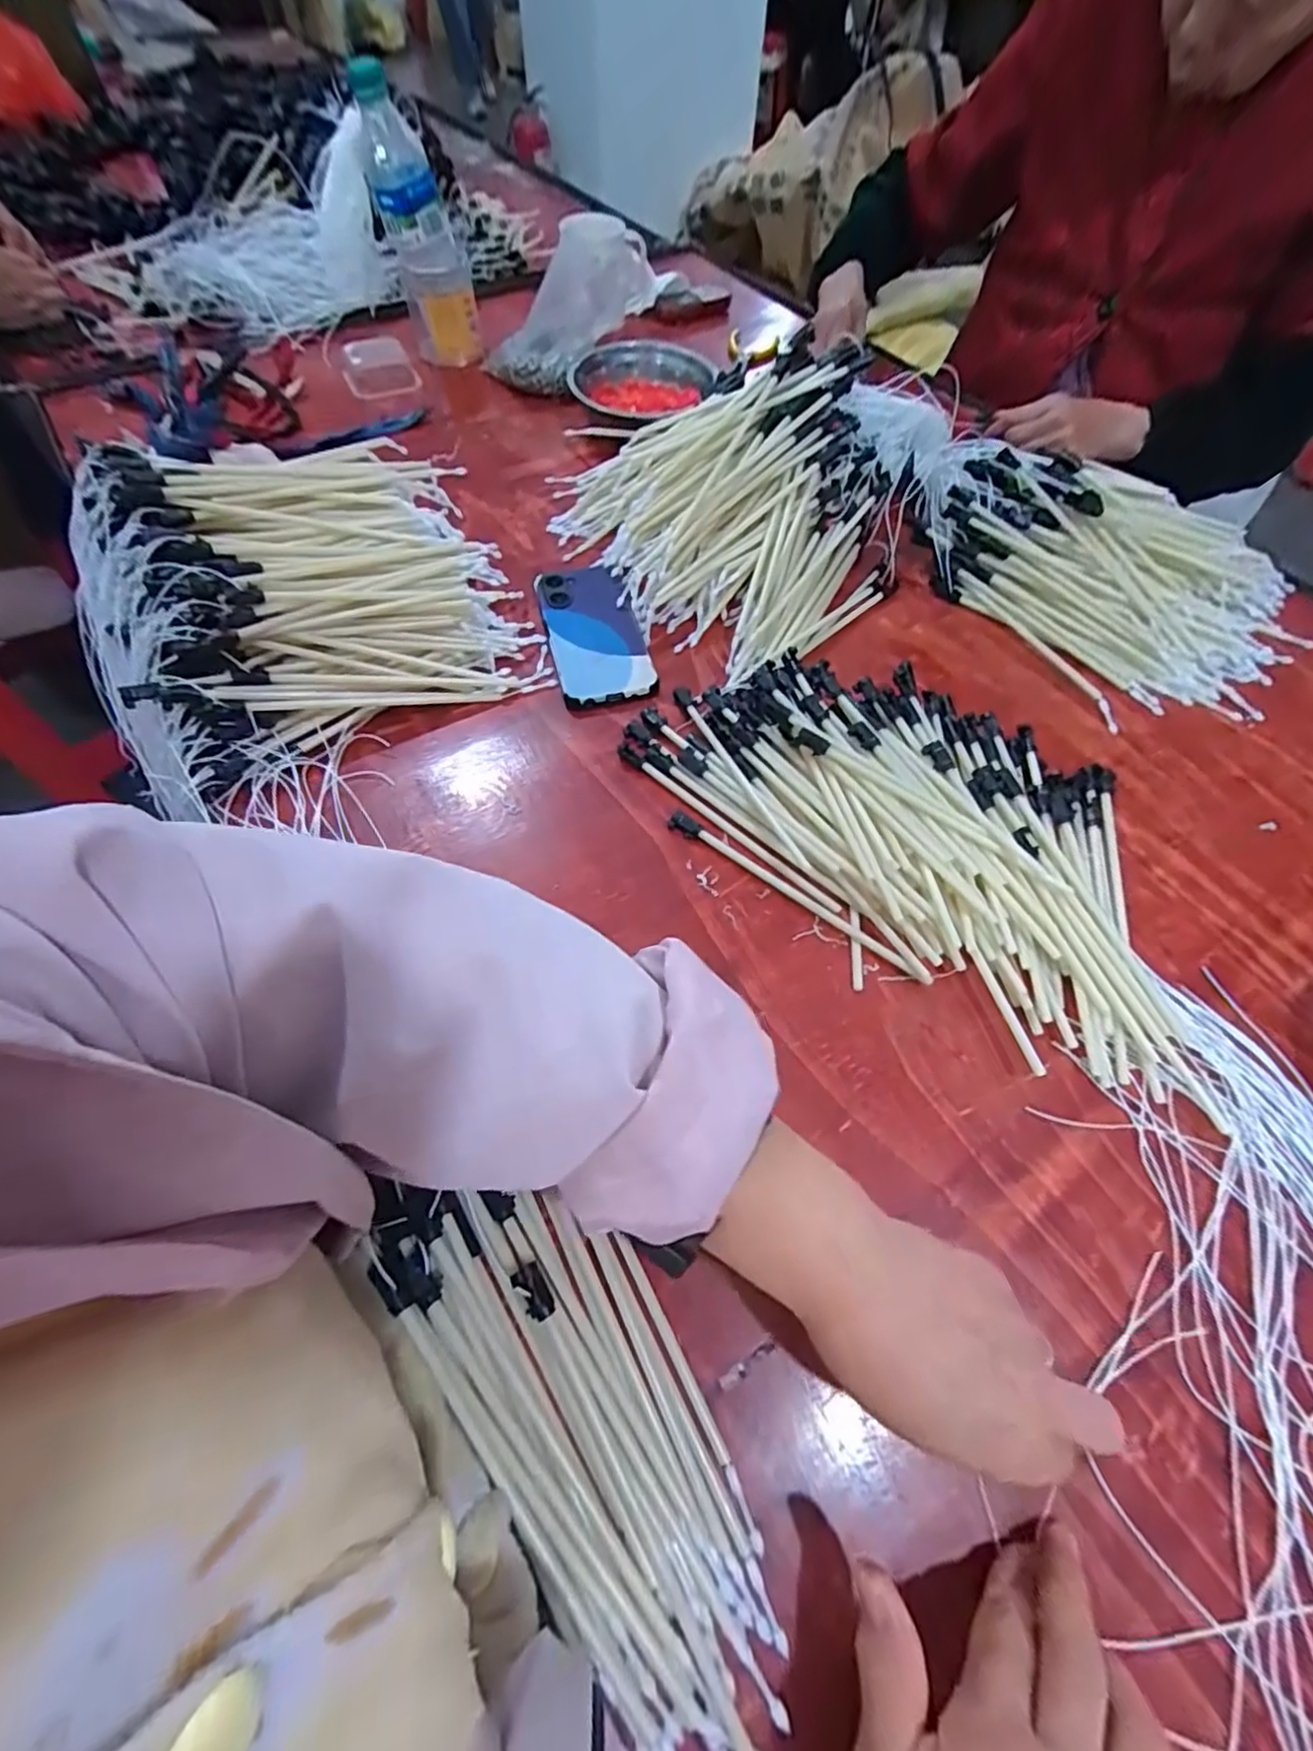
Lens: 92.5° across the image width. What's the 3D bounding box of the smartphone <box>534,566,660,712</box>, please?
[{"bbox_3d":[-0.054,-0.209,0.535,0.076,0.011,0.161,-12,61,-9],"label":"smartphone"}]

